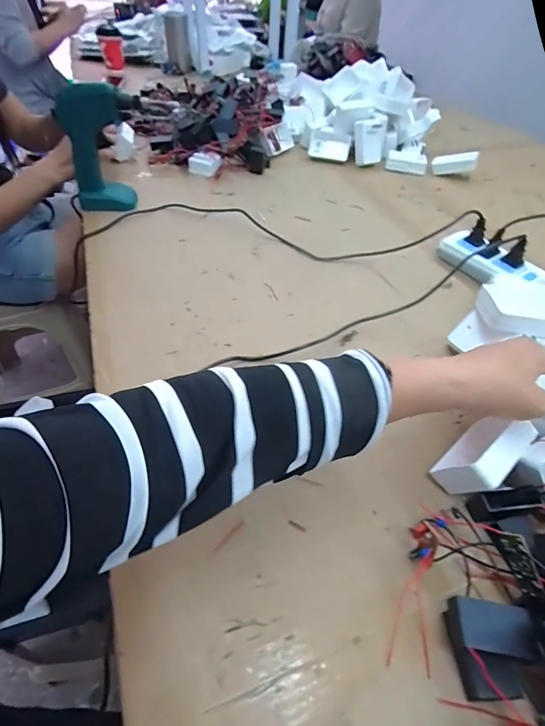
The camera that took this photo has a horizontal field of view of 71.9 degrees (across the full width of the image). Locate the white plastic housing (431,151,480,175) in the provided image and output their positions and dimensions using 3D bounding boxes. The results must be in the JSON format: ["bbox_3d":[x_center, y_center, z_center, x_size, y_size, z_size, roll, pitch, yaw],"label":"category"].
[{"bbox_3d":[0.405,-0.444,0.836,0.093,0.031,0.038,-1,46,18],"label":"white plastic housing"}]

